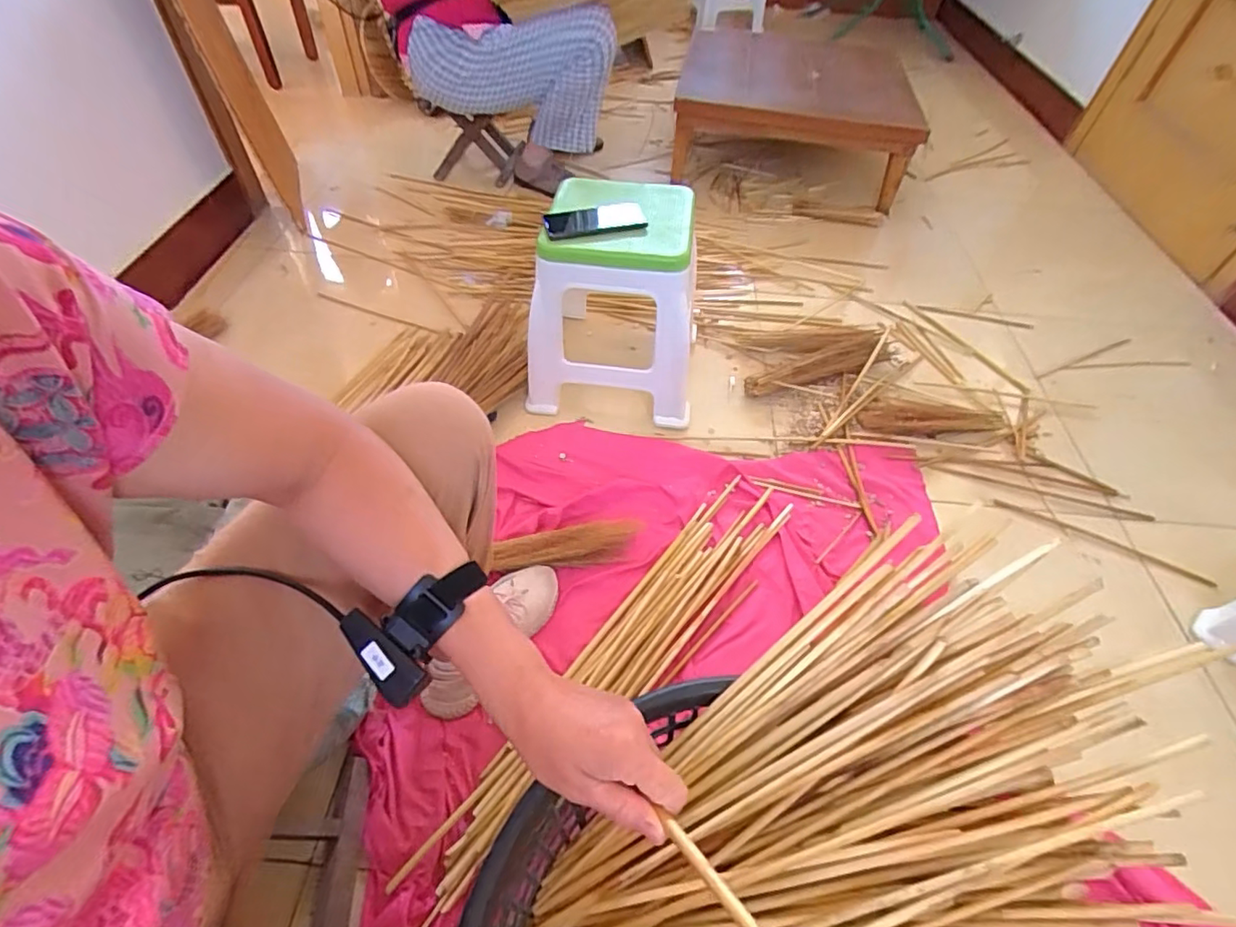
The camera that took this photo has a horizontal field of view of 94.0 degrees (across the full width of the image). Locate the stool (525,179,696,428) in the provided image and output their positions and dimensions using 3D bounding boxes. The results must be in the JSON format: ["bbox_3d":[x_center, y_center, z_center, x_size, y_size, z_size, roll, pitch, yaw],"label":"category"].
[{"bbox_3d":[0.000,-0.296,1.069,0.301,0.329,0.285,8,52,2],"label":"stool"}]

